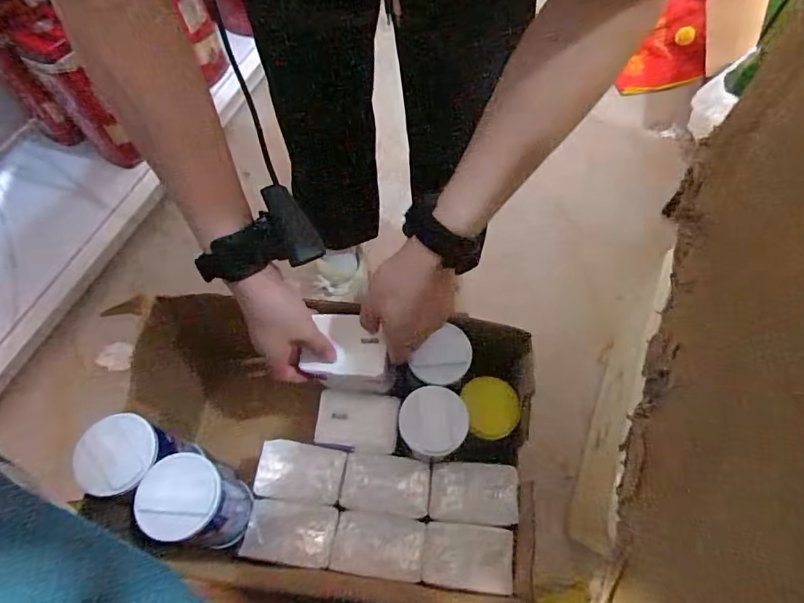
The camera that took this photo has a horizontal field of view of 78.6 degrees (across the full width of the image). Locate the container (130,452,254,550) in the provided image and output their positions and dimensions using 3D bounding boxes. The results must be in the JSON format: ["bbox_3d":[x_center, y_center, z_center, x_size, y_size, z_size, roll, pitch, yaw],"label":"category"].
[{"bbox_3d":[-0.179,0.180,0.444,0.066,0.112,0.066,0,65,1],"label":"container"}]

